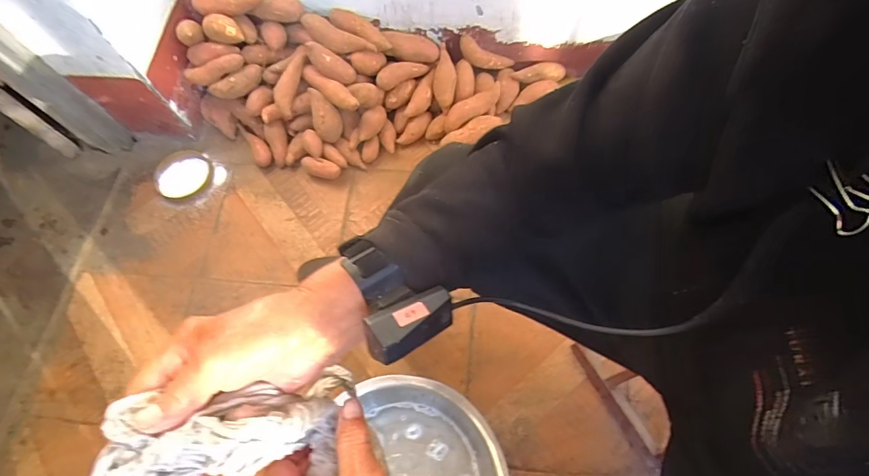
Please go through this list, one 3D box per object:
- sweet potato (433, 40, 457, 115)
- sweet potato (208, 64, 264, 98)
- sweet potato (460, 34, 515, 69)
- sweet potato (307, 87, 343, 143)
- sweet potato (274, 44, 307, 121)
[{"bbox_3d":[0.024,-0.385,1.005,0.052,0.056,0.154,2,93,4],"label":"sweet potato"},{"bbox_3d":[-0.459,-0.361,0.985,0.132,0.047,0.040,-23,68,7],"label":"sweet potato"},{"bbox_3d":[0.127,-0.446,1.050,0.148,0.045,0.037,17,67,-17],"label":"sweet potato"},{"bbox_3d":[-0.253,-0.286,0.998,0.065,0.120,0.043,-12,34,-14],"label":"sweet potato"},{"bbox_3d":[-0.329,-0.358,0.975,0.042,0.045,0.162,30,108,14],"label":"sweet potato"}]

